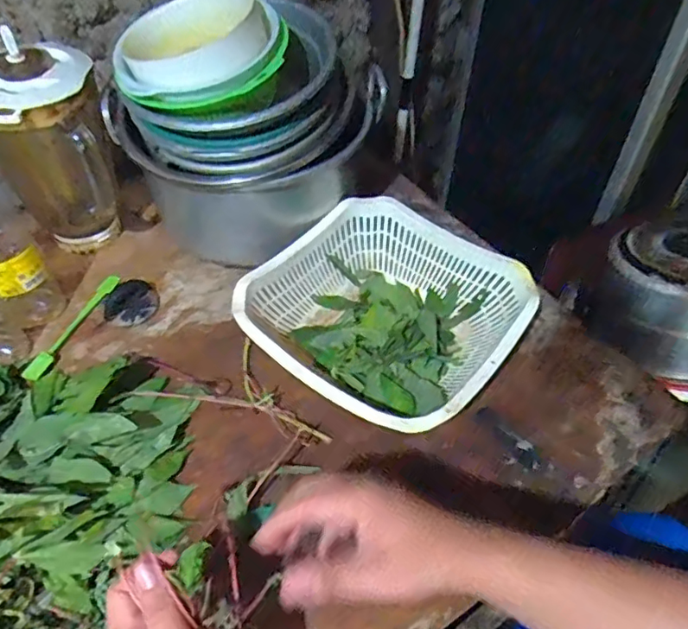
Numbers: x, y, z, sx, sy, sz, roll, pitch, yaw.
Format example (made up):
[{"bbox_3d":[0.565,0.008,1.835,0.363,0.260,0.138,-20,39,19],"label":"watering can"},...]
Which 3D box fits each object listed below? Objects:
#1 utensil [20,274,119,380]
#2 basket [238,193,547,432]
[{"bbox_3d":[-0.339,0.009,0.697,0.024,0.012,0.185,12,46,7],"label":"utensil"},{"bbox_3d":[0.044,0.004,0.661,0.285,0.102,0.277,31,51,23],"label":"basket"}]

